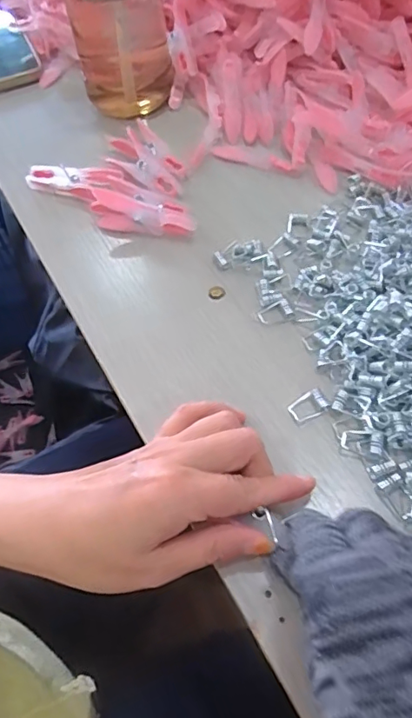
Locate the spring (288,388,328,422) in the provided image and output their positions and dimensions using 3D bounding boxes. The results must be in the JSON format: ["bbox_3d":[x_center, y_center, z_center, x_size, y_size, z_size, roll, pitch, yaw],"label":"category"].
[{"bbox_3d":[0.062,0.028,0.317,0.022,0.006,0.016,-20,59,-8],"label":"spring"}]

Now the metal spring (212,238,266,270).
[{"bbox_3d":[0.025,-0.078,0.385,0.036,0.004,0.018,-19,59,-8],"label":"metal spring"}]

